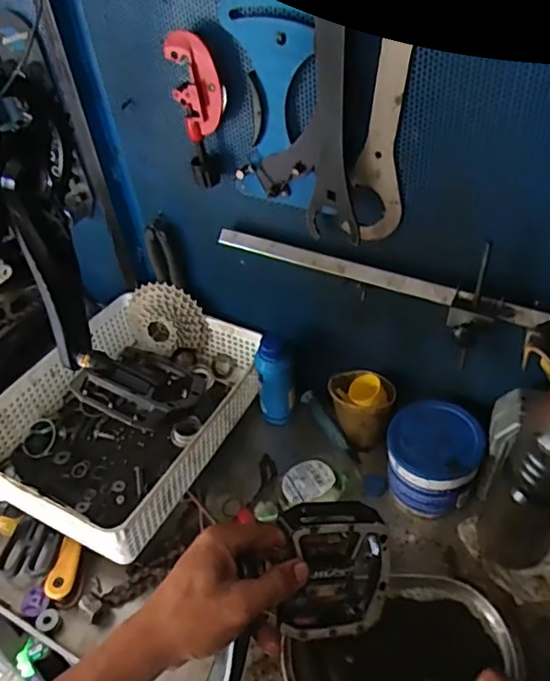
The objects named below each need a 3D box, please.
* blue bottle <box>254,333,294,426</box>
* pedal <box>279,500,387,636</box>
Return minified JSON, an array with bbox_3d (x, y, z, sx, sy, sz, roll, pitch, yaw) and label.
[{"bbox_3d":[0.001,0.055,0.749,0.044,0.145,0.032,-4,43,4],"label":"blue bottle"},{"bbox_3d":[0.048,0.182,0.464,0.091,0.028,0.097,3,87,-20],"label":"pedal"}]

